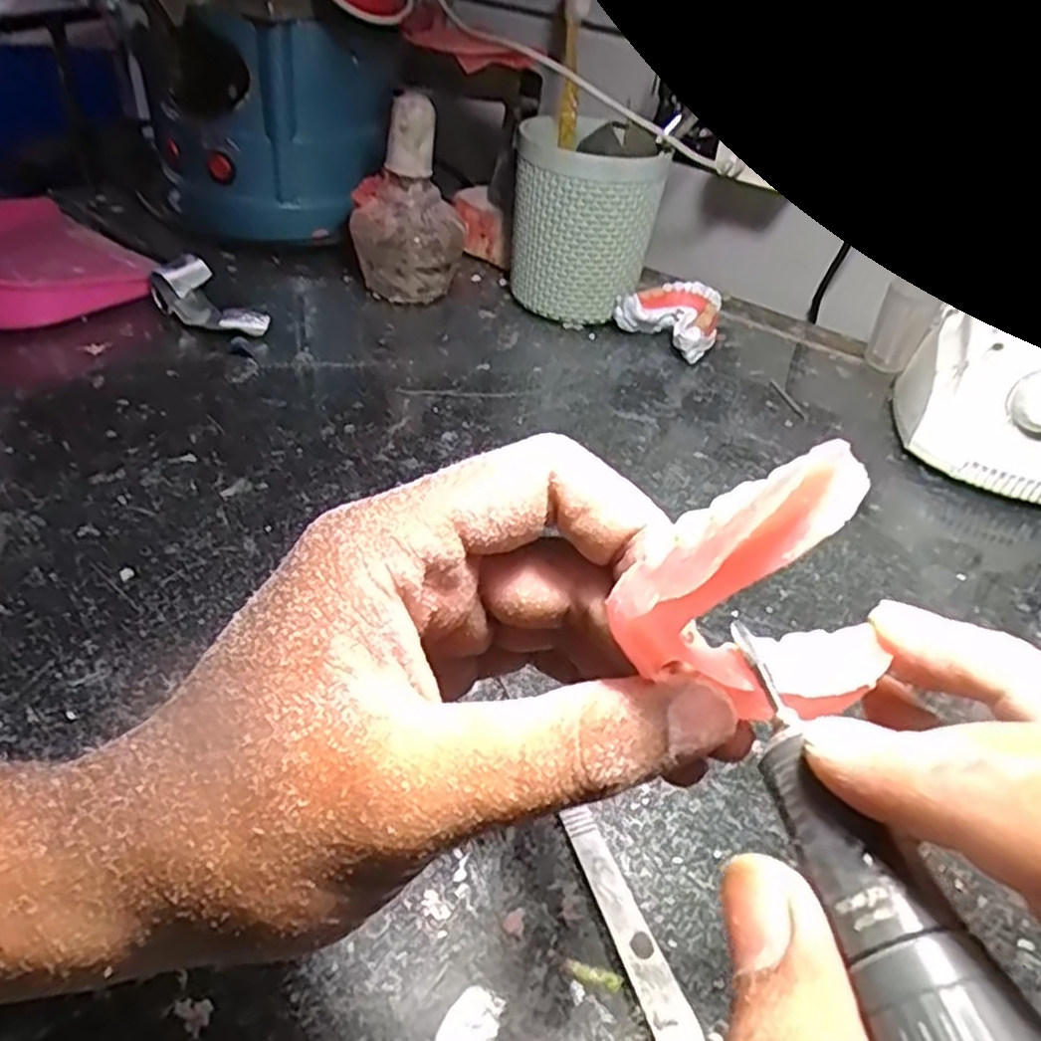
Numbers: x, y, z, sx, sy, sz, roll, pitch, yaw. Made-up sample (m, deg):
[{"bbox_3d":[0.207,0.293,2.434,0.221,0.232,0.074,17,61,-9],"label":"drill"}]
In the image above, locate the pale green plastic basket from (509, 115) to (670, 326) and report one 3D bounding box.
[{"bbox_3d":[0.041,-0.194,0.498,0.087,0.118,0.073,9,40,1],"label":"pale green plastic basket"}]

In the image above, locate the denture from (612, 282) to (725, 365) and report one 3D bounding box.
[{"bbox_3d":[0.102,-0.132,0.504,0.060,0.034,0.055,31,46,25],"label":"denture"}]

